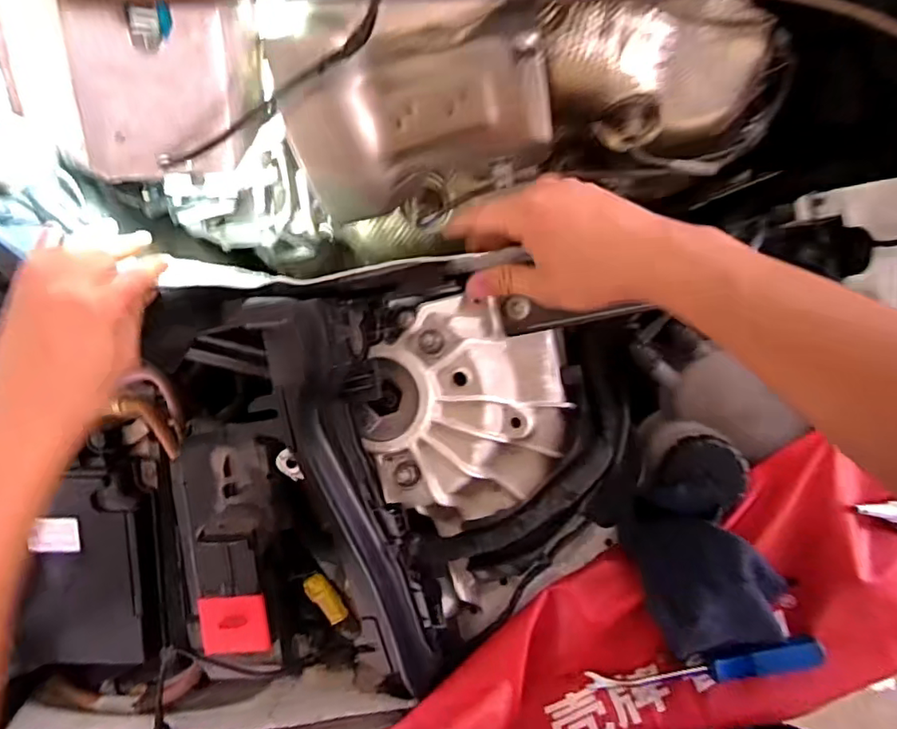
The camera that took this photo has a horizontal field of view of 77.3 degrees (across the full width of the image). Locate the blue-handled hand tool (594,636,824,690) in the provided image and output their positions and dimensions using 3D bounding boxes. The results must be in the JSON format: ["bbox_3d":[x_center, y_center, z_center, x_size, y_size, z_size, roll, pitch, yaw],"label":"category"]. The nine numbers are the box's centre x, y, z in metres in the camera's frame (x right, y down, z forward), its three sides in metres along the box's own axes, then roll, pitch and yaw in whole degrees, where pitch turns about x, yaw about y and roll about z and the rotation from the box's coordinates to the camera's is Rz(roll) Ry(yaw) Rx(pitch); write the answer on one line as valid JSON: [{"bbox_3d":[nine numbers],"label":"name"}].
[{"bbox_3d":[0.225,0.264,0.489,0.199,0.024,0.024,-10,96,6],"label":"blue-handled hand tool"}]

